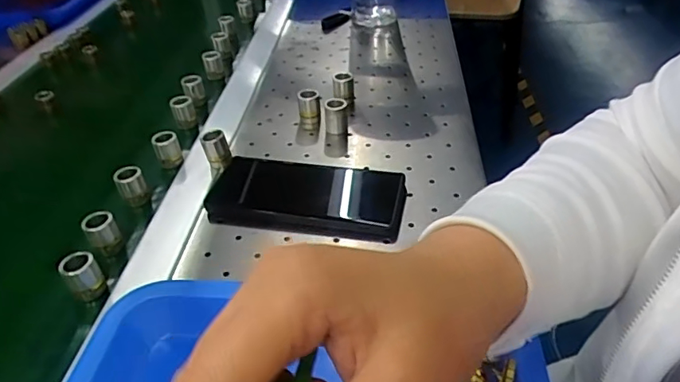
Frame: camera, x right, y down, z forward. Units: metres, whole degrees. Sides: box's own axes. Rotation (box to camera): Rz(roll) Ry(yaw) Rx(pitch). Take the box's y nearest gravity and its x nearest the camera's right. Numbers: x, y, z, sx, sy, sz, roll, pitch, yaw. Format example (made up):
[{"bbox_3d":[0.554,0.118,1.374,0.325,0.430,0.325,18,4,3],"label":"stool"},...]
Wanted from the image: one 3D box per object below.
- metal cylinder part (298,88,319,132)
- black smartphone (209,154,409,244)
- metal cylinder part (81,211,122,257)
[{"bbox_3d":[-0.033,-0.088,0.557,0.021,0.035,0.024,-5,38,-2],"label":"metal cylinder part"},{"bbox_3d":[-0.035,-0.001,0.454,0.180,0.017,0.081,7,39,12],"label":"black smartphone"},{"bbox_3d":[-0.191,0.033,0.419,0.023,0.026,0.018,-21,41,-22],"label":"metal cylinder part"}]

